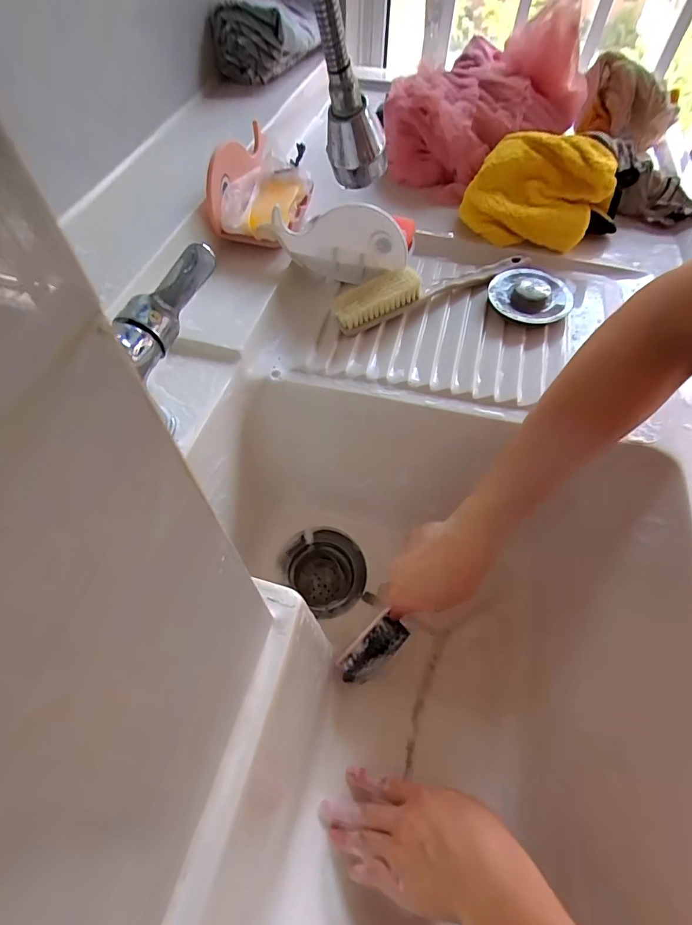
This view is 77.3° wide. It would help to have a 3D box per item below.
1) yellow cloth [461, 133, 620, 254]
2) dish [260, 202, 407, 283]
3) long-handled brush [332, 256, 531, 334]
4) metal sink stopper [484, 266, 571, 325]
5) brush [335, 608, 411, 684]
[{"bbox_3d":[0.208,-0.298,0.476,0.143,0.080,0.085,30,62,17],"label":"yellow cloth"},{"bbox_3d":[-0.008,-0.236,0.451,0.144,0.069,0.022,16,59,9],"label":"dish"},{"bbox_3d":[0.089,-0.193,0.455,0.216,0.035,0.043,-20,60,-14],"label":"long-handled brush"},{"bbox_3d":[0.191,-0.174,0.449,0.078,0.026,0.087,25,60,14],"label":"metal sink stopper"},{"bbox_3d":[0.025,0.188,0.432,0.077,0.017,0.036,-45,66,6],"label":"brush"}]

